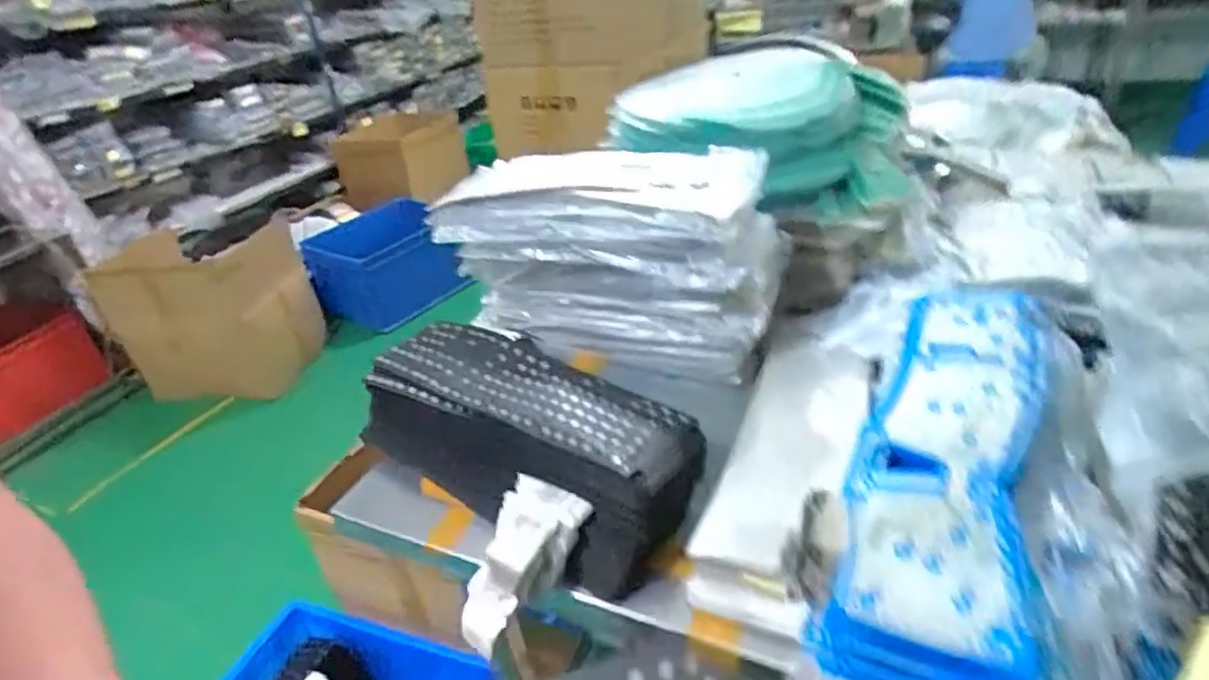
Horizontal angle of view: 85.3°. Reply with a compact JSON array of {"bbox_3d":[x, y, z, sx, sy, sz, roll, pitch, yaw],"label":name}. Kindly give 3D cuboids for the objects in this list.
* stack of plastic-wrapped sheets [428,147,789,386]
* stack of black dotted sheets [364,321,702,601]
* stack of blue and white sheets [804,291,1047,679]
[{"bbox_3d":[0.015,-0.117,0.991,0.474,0.270,0.179,7,35,22],"label":"stack of plastic-wrapped sheets"},{"bbox_3d":[-0.102,0.112,0.802,0.447,0.117,0.191,19,40,36],"label":"stack of black dotted sheets"},{"bbox_3d":[0.316,0.085,0.598,0.145,0.056,0.508,12,37,28],"label":"stack of blue and white sheets"}]

